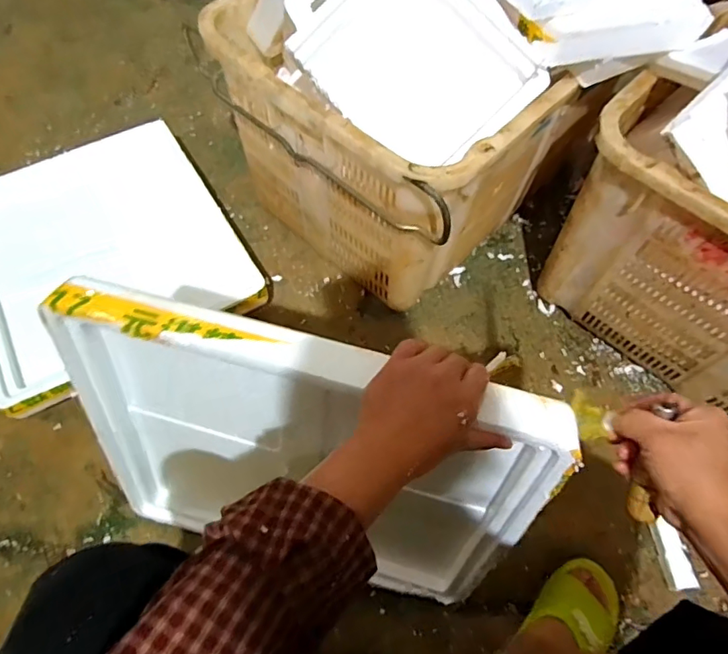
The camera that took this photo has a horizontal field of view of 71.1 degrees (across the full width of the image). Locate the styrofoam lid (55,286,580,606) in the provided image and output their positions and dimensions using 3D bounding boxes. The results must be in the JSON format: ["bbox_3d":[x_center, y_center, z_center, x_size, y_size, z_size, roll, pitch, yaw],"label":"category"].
[{"bbox_3d":[-0.069,0.154,0.561,0.458,0.395,0.056,14,47,6],"label":"styrofoam lid"}]

